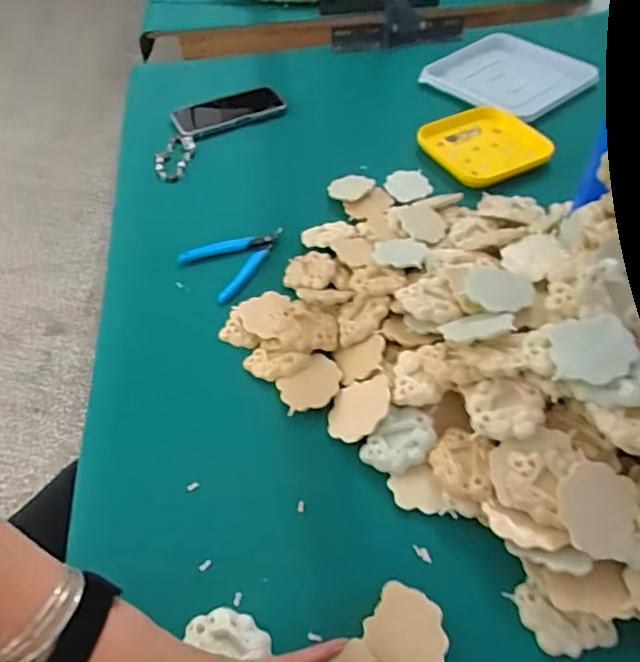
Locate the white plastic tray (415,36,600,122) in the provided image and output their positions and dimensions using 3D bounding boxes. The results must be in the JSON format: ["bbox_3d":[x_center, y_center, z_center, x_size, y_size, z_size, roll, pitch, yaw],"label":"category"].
[{"bbox_3d":[0.305,-0.411,0.932,0.219,0.028,0.227,-41,58,-21],"label":"white plastic tray"}]

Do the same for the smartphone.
[{"bbox_3d":[-0.144,-0.342,0.905,0.165,0.018,0.086,-23,52,-12],"label":"smartphone"}]

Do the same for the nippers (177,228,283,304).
[{"bbox_3d":[-0.094,-0.090,0.672,0.087,0.010,0.119,36,60,28],"label":"nippers"}]

